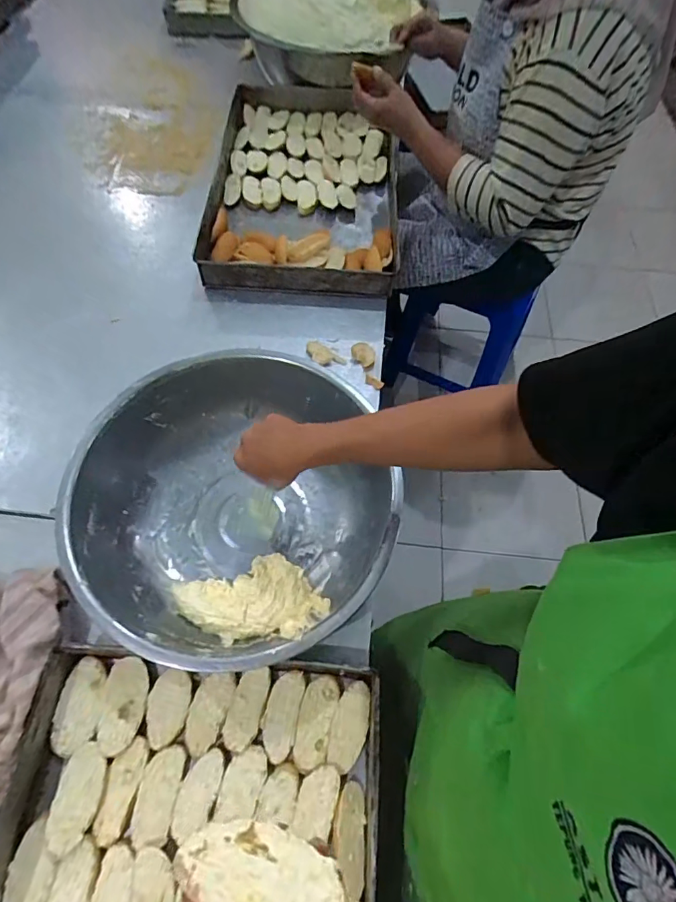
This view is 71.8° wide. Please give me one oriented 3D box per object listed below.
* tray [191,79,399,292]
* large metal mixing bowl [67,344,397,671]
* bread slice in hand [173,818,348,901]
[{"bbox_3d":[-0.068,-0.582,0.995,0.385,0.072,0.673,2,61,1],"label":"tray"},{"bbox_3d":[-0.120,0.069,0.572,0.345,0.135,0.355,-14,62,-8],"label":"large metal mixing bowl"},{"bbox_3d":[-0.037,0.209,0.227,0.087,0.004,0.044,8,26,22],"label":"bread slice in hand"}]

